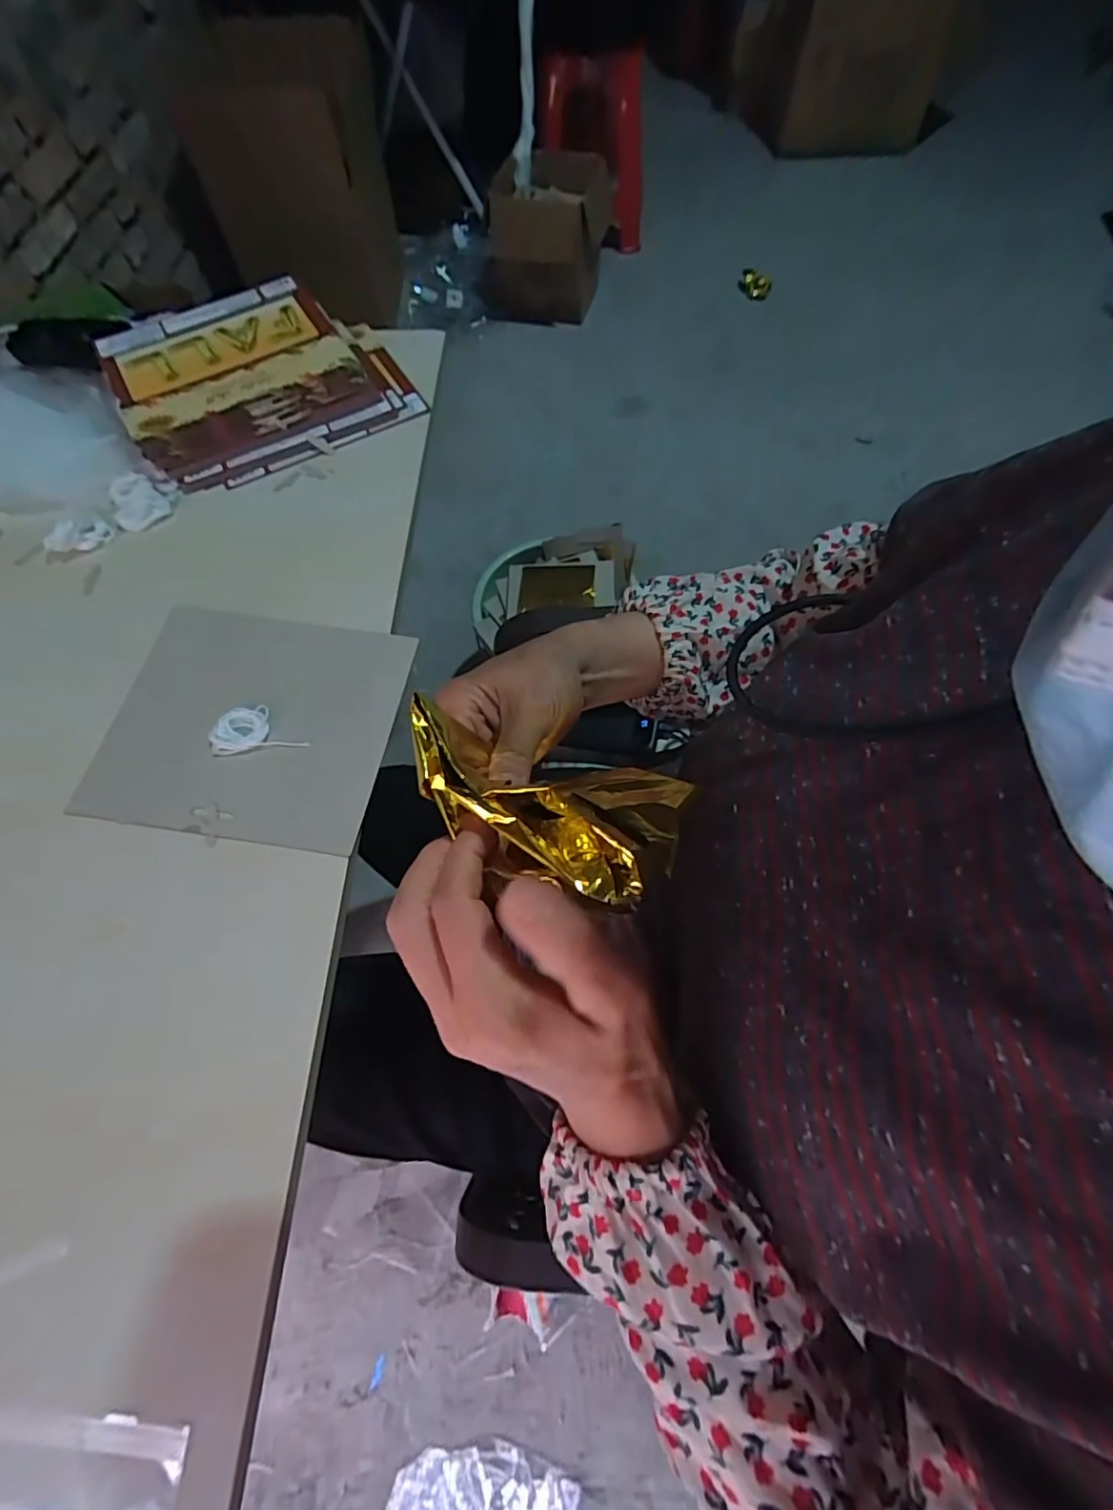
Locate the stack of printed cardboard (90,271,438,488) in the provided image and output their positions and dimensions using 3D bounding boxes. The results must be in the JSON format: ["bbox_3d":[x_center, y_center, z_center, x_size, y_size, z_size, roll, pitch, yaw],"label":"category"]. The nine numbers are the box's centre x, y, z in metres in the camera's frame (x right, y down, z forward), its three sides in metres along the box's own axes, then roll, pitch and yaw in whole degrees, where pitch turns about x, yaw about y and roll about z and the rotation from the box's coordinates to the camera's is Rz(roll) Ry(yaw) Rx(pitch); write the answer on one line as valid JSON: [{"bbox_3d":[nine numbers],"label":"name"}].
[{"bbox_3d":[-0.264,-0.342,0.511,0.231,0.041,0.195,-29,68,-11],"label":"stack of printed cardboard"}]

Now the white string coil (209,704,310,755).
[{"bbox_3d":[-0.201,-0.018,0.384,0.061,0.008,0.030,-8,66,-2],"label":"white string coil"}]

